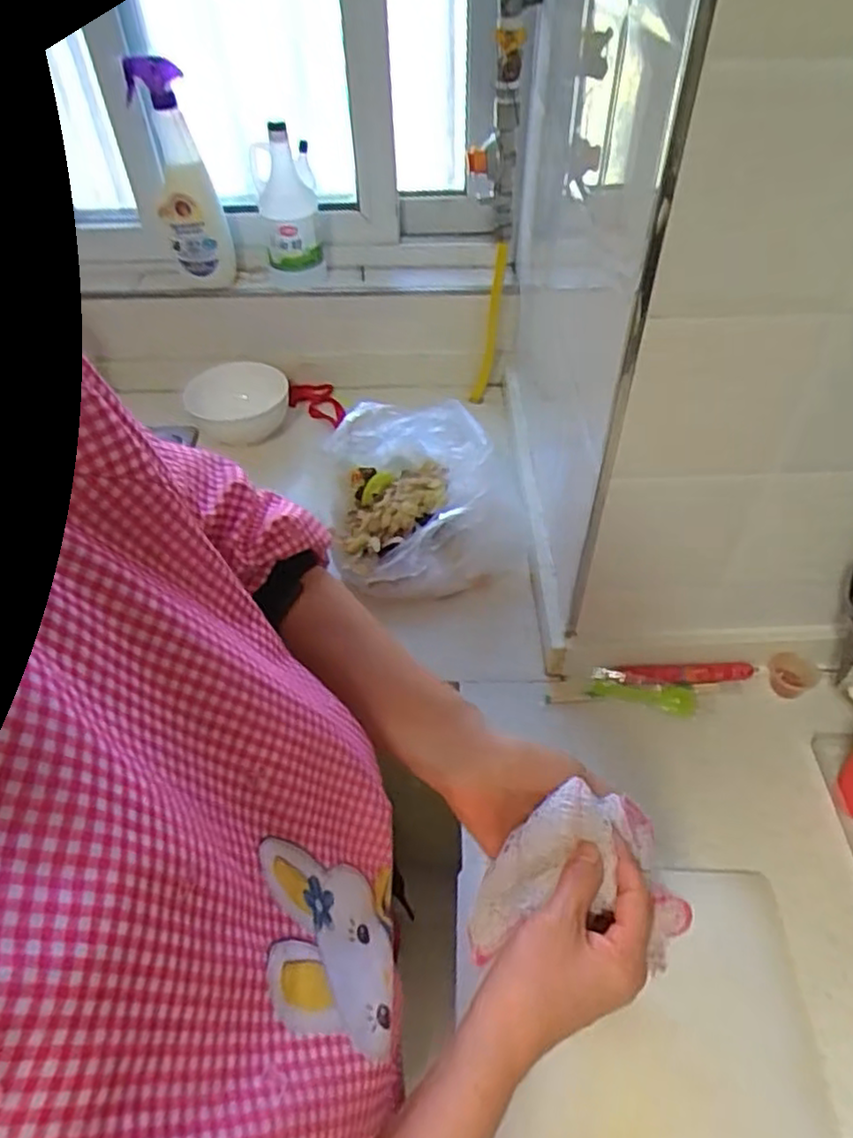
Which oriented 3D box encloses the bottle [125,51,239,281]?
[{"bbox_3d":[-0.356,-0.563,1.041,0.097,0.281,0.050,-12,48,-9],"label":"bottle"}]

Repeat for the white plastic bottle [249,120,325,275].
[{"bbox_3d":[-0.208,-0.540,1.049,0.087,0.186,0.068,-8,48,-6],"label":"white plastic bottle"}]

